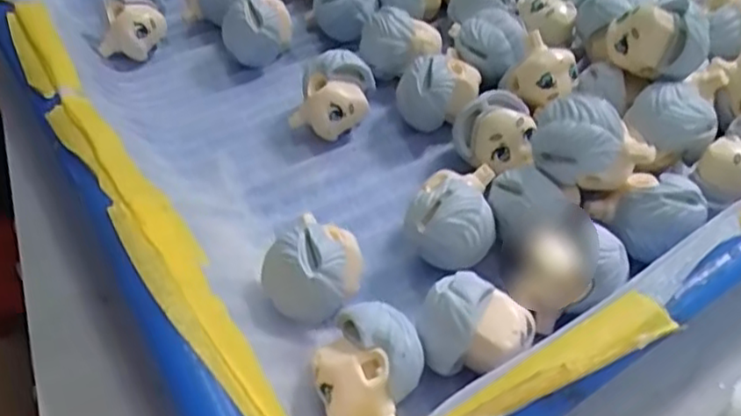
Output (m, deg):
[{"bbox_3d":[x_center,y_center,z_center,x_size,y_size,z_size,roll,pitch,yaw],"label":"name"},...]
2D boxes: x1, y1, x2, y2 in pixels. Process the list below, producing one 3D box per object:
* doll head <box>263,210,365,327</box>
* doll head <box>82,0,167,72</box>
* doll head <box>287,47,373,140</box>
[{"bbox_3d":[-0.013,0.015,0.167,0.025,0.019,0.017,-25,52,-19],"label":"doll head"},{"bbox_3d":[-0.090,-0.069,0.249,0.029,0.024,0.027,-17,49,-13],"label":"doll head"},{"bbox_3d":[-0.013,-0.037,0.218,0.025,0.020,0.021,3,48,3],"label":"doll head"}]

